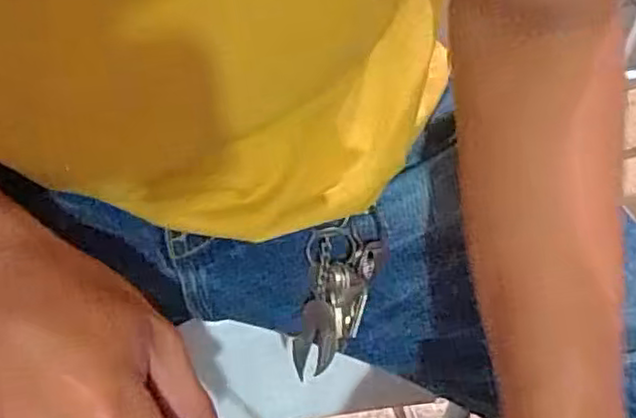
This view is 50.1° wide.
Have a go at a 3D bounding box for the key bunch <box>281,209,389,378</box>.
[{"bbox_3d":[0.008,0.048,0.387,0.039,0.019,0.095,20,98,13],"label":"key bunch"}]

